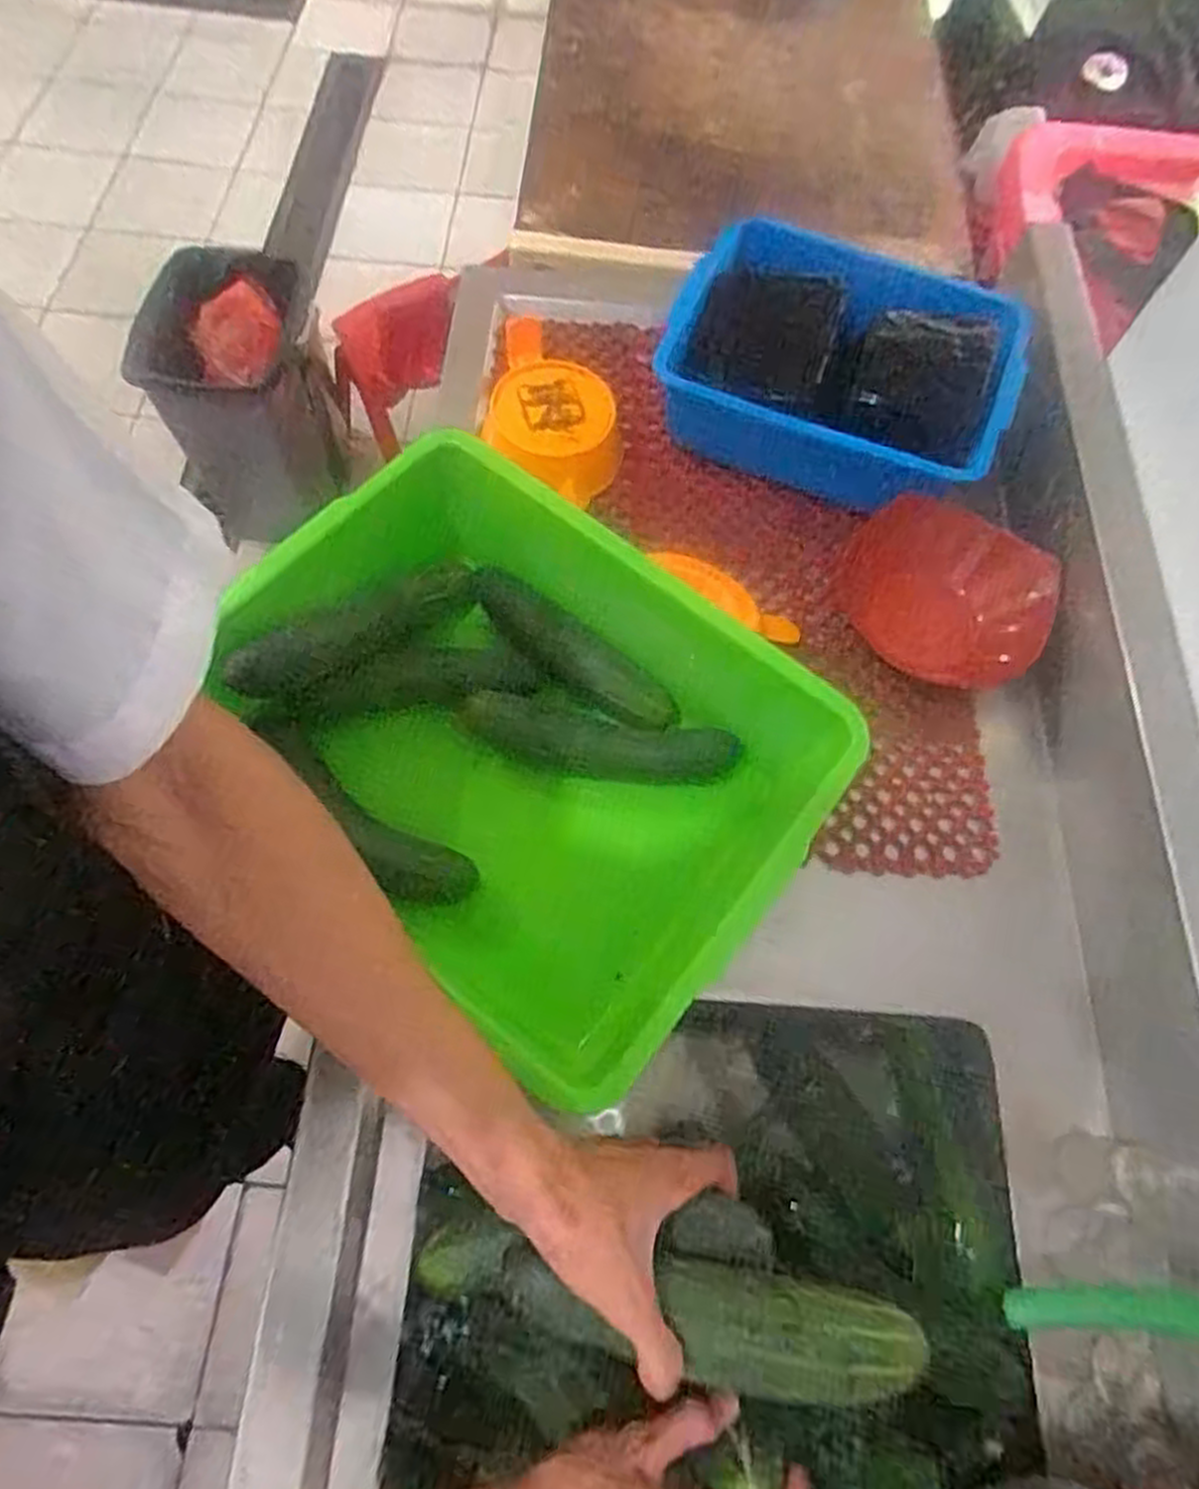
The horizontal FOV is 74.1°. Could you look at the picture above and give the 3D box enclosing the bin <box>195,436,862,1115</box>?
[{"bbox_3d":[-0.053,0.007,0.591,0.389,0.184,0.282,39,70,13],"label":"bin"}]

